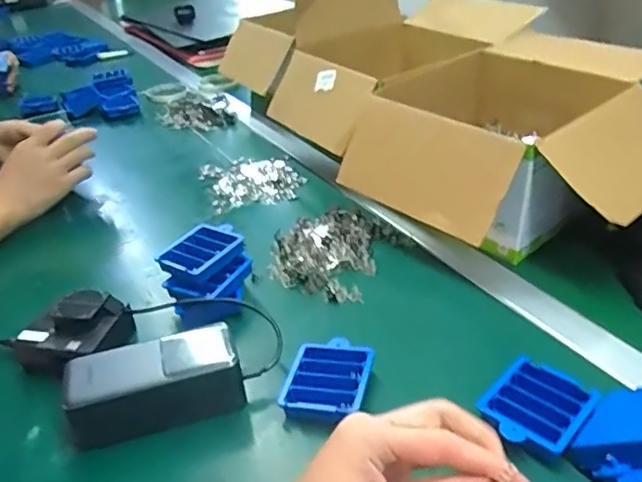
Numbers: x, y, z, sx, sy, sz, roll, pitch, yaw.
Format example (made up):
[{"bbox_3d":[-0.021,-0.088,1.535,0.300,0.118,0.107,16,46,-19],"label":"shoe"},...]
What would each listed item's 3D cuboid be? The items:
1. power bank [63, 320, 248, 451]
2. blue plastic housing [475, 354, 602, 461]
[{"bbox_3d":[-0.129,0.112,0.462,0.129,0.054,0.052,-14,33,-14],"label":"power bank"},{"bbox_3d":[0.159,0.123,0.436,0.079,0.014,0.066,-30,39,-34],"label":"blue plastic housing"}]

